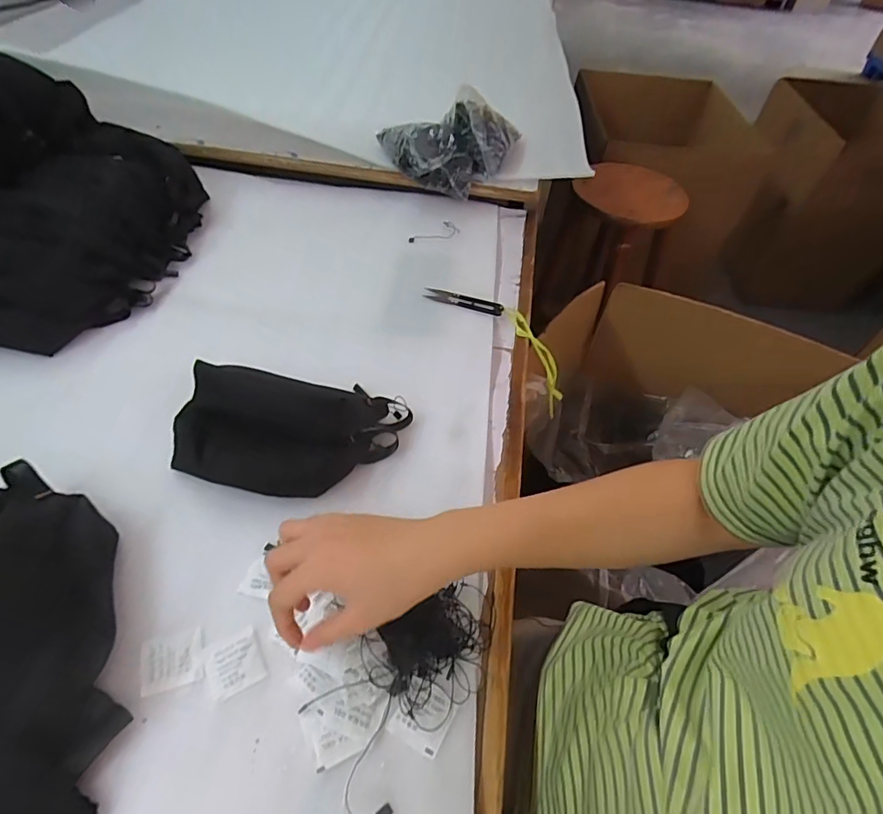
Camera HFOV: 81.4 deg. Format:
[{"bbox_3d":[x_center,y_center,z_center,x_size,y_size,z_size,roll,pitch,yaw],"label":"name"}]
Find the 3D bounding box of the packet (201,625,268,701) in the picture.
[{"bbox_3d":[-0.158,0.194,0.389,0.041,0.004,0.042,-22,56,-21],"label":"packet"}]

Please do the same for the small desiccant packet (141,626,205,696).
[{"bbox_3d":[-0.202,0.190,0.385,0.042,0.004,0.039,-12,53,-15],"label":"small desiccant packet"}]

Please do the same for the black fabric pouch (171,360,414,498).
[{"bbox_3d":[-0.152,0.018,0.500,0.213,0.049,0.141,12,51,5],"label":"black fabric pouch"}]

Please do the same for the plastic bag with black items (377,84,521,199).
[{"bbox_3d":[0.017,-0.410,0.817,0.223,0.118,0.126,-1,51,-6],"label":"plastic bag with black items"}]

